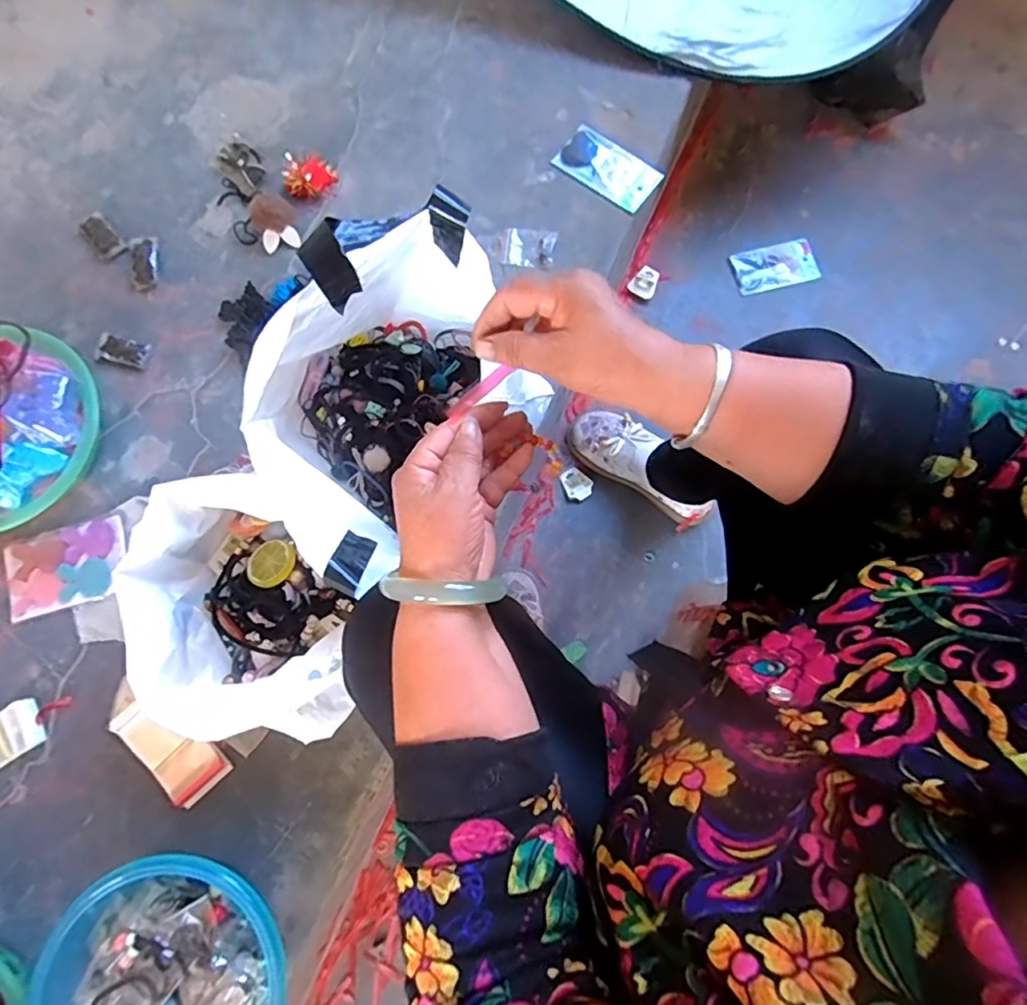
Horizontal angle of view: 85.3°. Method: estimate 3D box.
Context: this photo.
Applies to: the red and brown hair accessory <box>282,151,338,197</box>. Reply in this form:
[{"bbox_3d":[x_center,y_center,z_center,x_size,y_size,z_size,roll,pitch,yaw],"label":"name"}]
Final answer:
[{"bbox_3d":[-0.269,-0.432,0.737,0.066,0.033,0.046,-19,78,-3],"label":"red and brown hair accessory"}]

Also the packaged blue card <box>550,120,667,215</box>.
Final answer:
[{"bbox_3d":[0.128,-0.454,0.758,0.138,0.011,0.086,37,78,10],"label":"packaged blue card"}]

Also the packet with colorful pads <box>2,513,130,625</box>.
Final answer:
[{"bbox_3d":[-0.519,0.074,0.648,0.142,0.010,0.089,-17,78,-3],"label":"packet with colorful pads"}]

